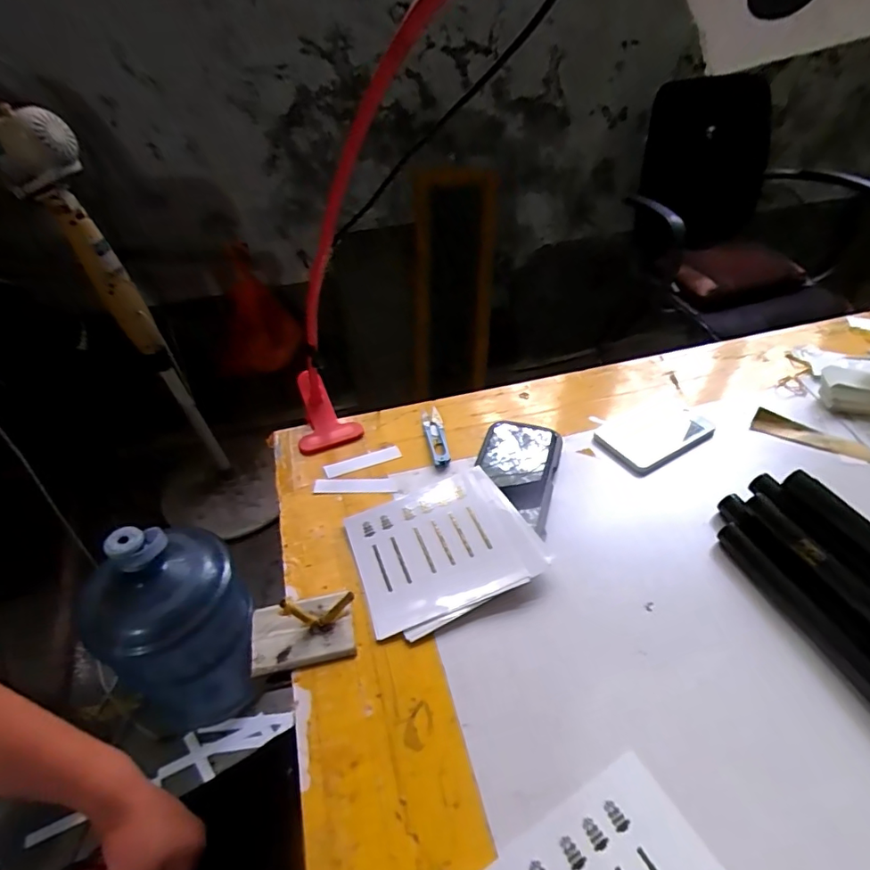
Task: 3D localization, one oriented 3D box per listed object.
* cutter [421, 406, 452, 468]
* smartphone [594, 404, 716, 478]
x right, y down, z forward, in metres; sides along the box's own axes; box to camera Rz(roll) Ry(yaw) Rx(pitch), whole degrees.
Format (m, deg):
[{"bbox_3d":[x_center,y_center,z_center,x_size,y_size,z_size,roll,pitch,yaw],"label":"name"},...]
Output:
[{"bbox_3d":[0.001,0.003,0.583,0.022,0.008,0.093,-6,41,-6],"label":"cutter"},{"bbox_3d":[0.249,-0.003,0.581,0.126,0.012,0.079,-22,45,-23],"label":"smartphone"}]

